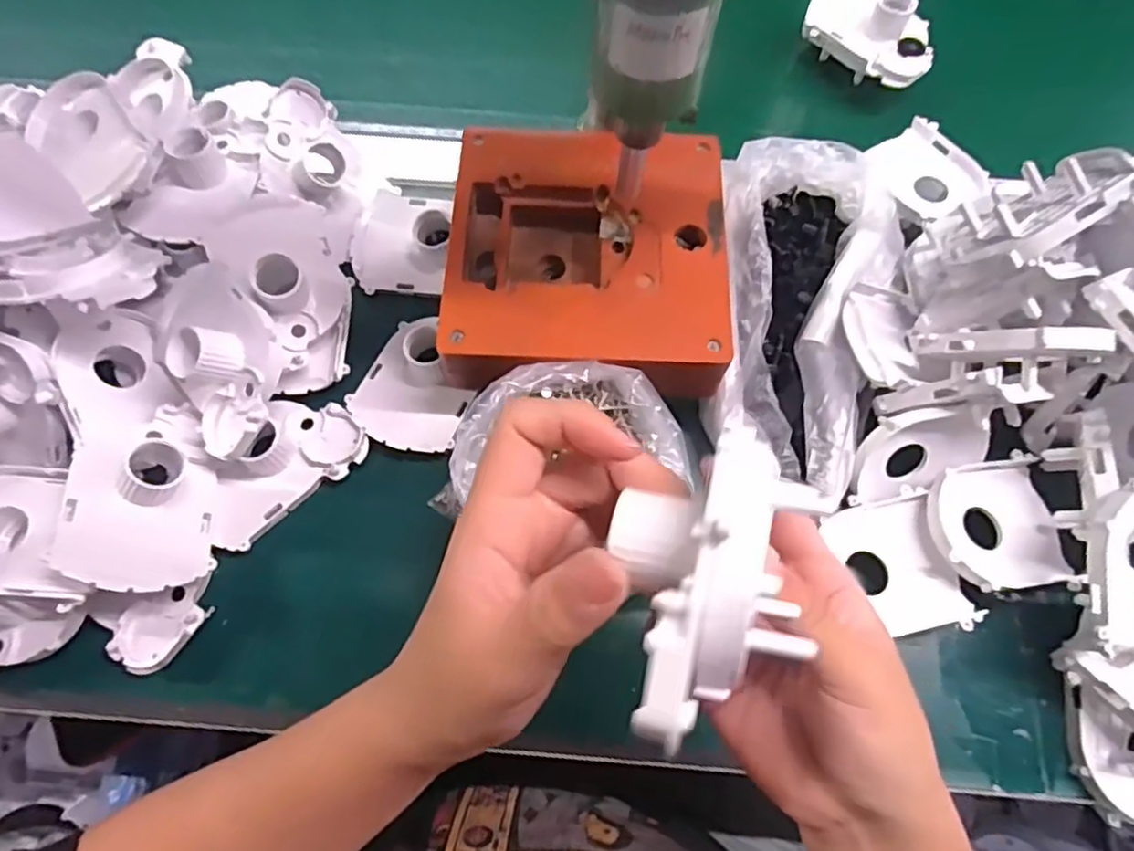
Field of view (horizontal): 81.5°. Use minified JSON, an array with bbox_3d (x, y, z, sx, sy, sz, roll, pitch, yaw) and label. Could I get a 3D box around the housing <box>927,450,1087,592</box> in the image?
[{"bbox_3d":[0.227,0.052,0.348,0.076,0.023,0.069,-8,69,-4],"label":"housing"}]

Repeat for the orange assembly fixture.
[{"bbox_3d":[0.012,-0.092,0.372,0.148,0.039,0.162,3,68,0],"label":"orange assembly fixture"}]

